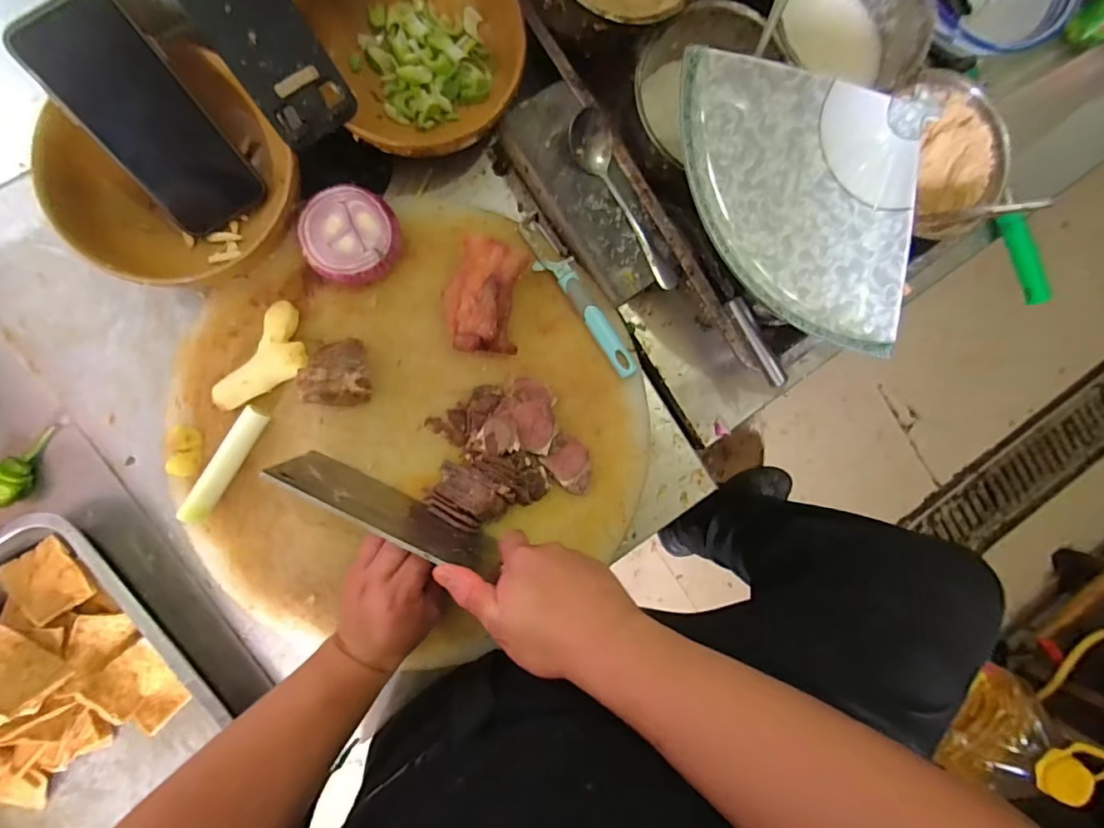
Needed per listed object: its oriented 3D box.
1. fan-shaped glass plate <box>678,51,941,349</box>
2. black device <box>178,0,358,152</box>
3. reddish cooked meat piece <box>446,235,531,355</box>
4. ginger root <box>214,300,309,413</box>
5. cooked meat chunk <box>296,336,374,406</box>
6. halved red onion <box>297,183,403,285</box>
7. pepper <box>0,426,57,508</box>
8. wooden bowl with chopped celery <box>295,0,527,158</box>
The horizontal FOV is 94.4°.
[{"bbox_3d":[0.205,-0.184,0.435,0.222,0.027,0.215,13,89,-8],"label":"fan-shaped glass plate"},{"bbox_3d":[-0.206,-0.268,0.379,0.064,0.012,0.118,-35,123,-1],"label":"black device"},{"bbox_3d":[-0.059,-0.103,0.458,0.063,0.044,0.093,8,90,-8],"label":"reddish cooked meat piece"},{"bbox_3d":[-0.243,-0.044,0.442,0.047,0.026,0.100,33,86,-7],"label":"ginger root"},{"bbox_3d":[-0.181,-0.036,0.442,0.052,0.052,0.058,12,89,-8],"label":"cooked meat chunk"},{"bbox_3d":[-0.172,-0.153,0.444,0.077,0.039,0.075,0,91,-8],"label":"halved red onion"},{"bbox_3d":[-0.447,0.044,0.430,0.020,0.019,0.071,21,67,-7],"label":"pepper"},{"bbox_3d":[-0.114,-0.330,0.447,0.163,0.054,0.178,0,91,-8],"label":"wooden bowl with chopped celery"}]

